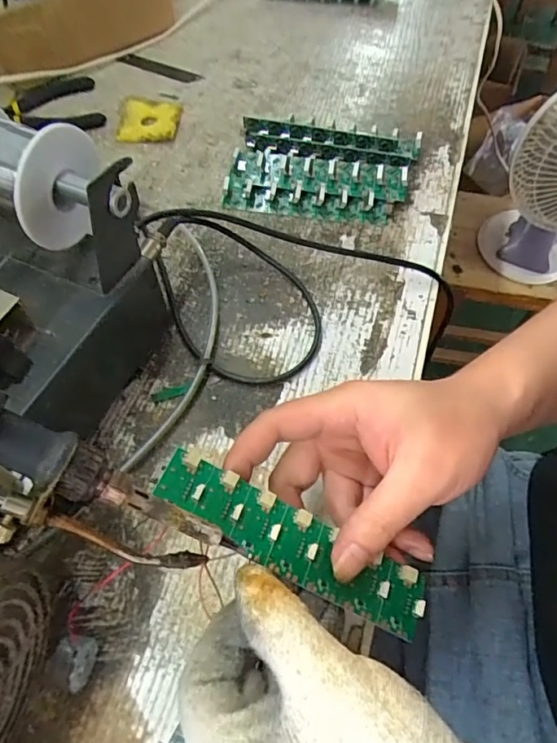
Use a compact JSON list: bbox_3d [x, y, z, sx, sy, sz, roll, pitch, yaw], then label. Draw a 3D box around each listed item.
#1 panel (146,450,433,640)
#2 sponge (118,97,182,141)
[{"bbox_3d":[0.008,0.079,0.229,0.136,0.006,0.031,31,63,-4],"label":"panel"},{"bbox_3d":[-0.125,-0.245,0.476,0.056,0.009,0.060,4,60,1],"label":"sponge"}]

